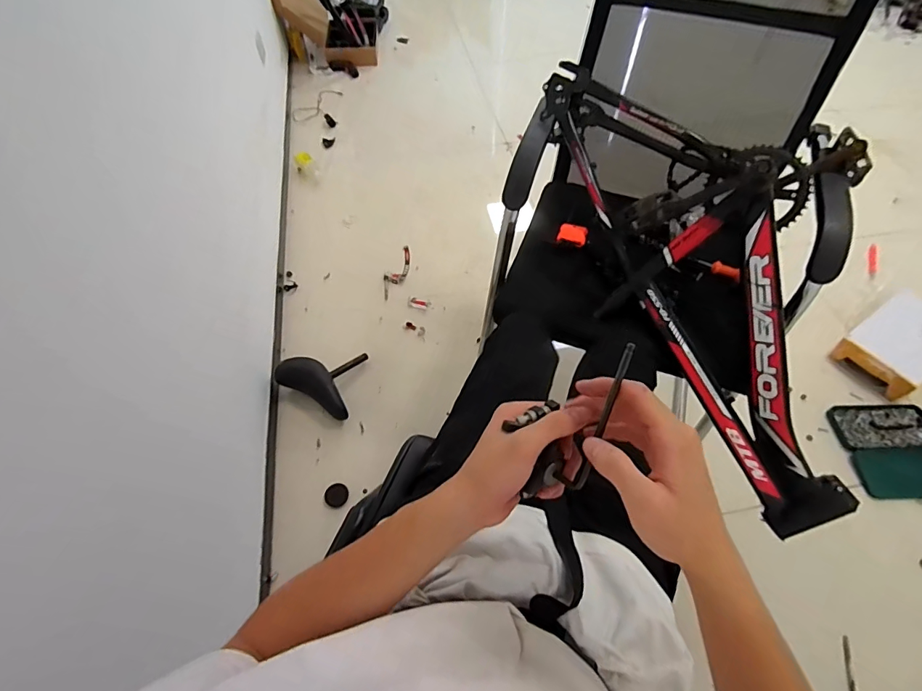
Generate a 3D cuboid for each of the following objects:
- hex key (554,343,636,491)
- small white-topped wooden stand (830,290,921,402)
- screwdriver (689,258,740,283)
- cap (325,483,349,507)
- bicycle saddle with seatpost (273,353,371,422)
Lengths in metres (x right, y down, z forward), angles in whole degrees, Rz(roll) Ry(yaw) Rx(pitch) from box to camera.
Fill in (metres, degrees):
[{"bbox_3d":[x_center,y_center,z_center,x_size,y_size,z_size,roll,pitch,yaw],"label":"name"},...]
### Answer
[{"bbox_3d":[0.101,0.055,0.336,0.021,0.013,0.124,23,106,15],"label":"hex key"},{"bbox_3d":[1.272,-0.010,1.300,0.332,0.073,0.206,-29,61,-18],"label":"small white-topped wooden stand"},{"bbox_3d":[0.502,-0.155,0.893,0.022,0.022,0.101,-36,49,-19],"label":"screwdriver"},{"bbox_3d":[-0.305,0.368,1.103,0.057,0.008,0.056,0,56,0],"label":"cap"},{"bbox_3d":[-0.355,0.069,1.227,0.217,0.123,0.204,24,59,15],"label":"bicycle saddle with seatpost"}]

